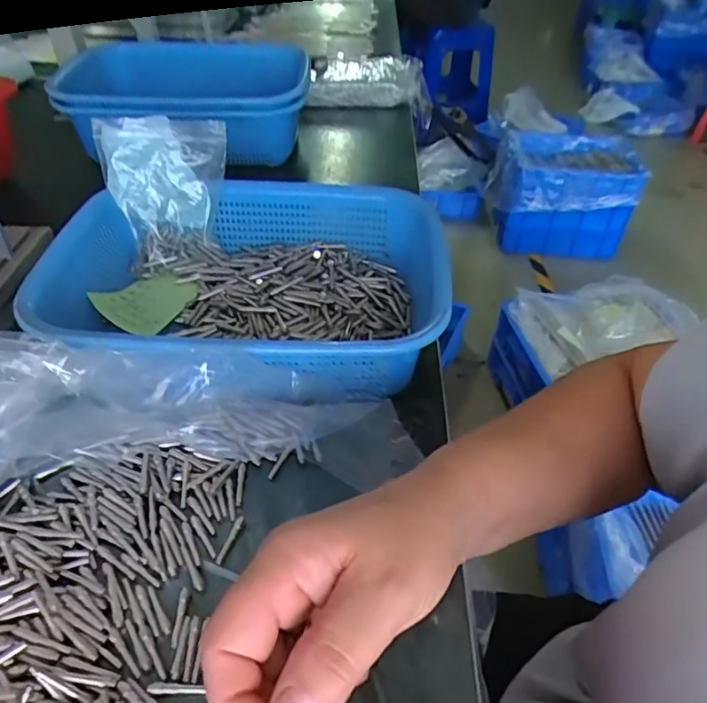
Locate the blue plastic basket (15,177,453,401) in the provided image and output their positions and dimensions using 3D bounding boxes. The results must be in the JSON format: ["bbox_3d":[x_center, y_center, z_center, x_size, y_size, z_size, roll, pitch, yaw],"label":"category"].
[{"bbox_3d":[-0.079,-0.058,0.427,0.299,0.069,0.206,3,43,-1],"label":"blue plastic basket"}]

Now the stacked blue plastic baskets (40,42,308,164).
[{"bbox_3d":[-0.178,-0.310,0.688,0.237,0.087,0.214,5,45,2],"label":"stacked blue plastic baskets"}]

